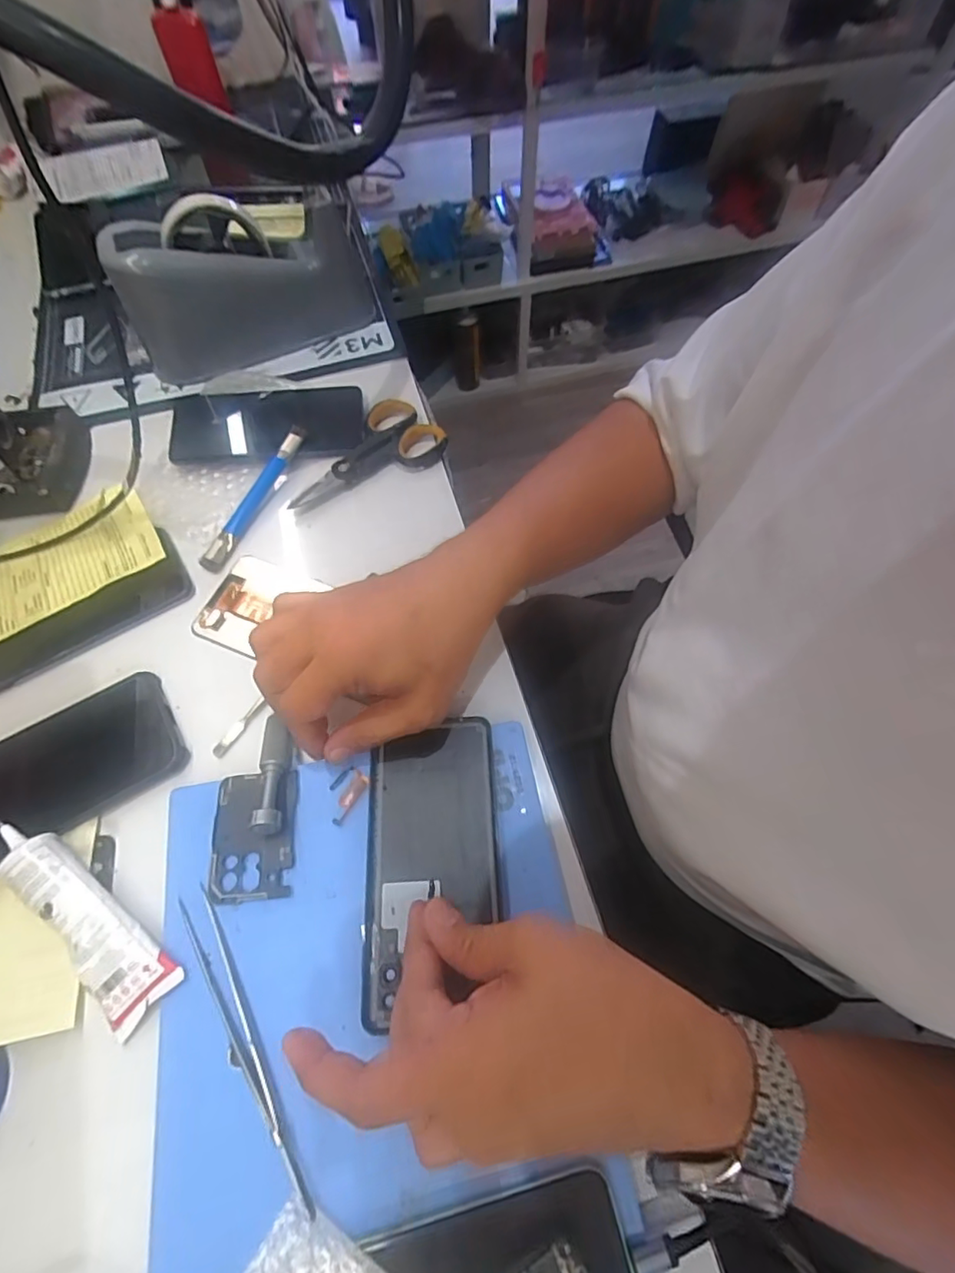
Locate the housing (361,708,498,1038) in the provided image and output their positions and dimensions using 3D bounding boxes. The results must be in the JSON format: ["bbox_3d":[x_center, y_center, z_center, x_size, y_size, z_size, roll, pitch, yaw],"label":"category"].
[{"bbox_3d":[-0.026,0.126,0.320,0.075,0.007,0.154,-3,64,0],"label":"housing"}]

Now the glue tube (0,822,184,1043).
[{"bbox_3d":[-0.214,0.149,0.298,0.038,0.031,0.123,-42,71,-17],"label":"glue tube"}]

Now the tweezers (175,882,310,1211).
[{"bbox_3d":[-0.122,0.203,0.278,0.018,0.008,0.152,-29,67,-12],"label":"tweezers"}]

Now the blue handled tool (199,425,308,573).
[{"bbox_3d":[-0.174,-0.112,0.436,0.017,0.011,0.139,22,67,11],"label":"blue handled tool"}]

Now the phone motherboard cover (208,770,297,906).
[{"bbox_3d":[-0.131,0.116,0.324,0.047,0.005,0.070,-5,65,-1],"label":"phone motherboard cover"}]

